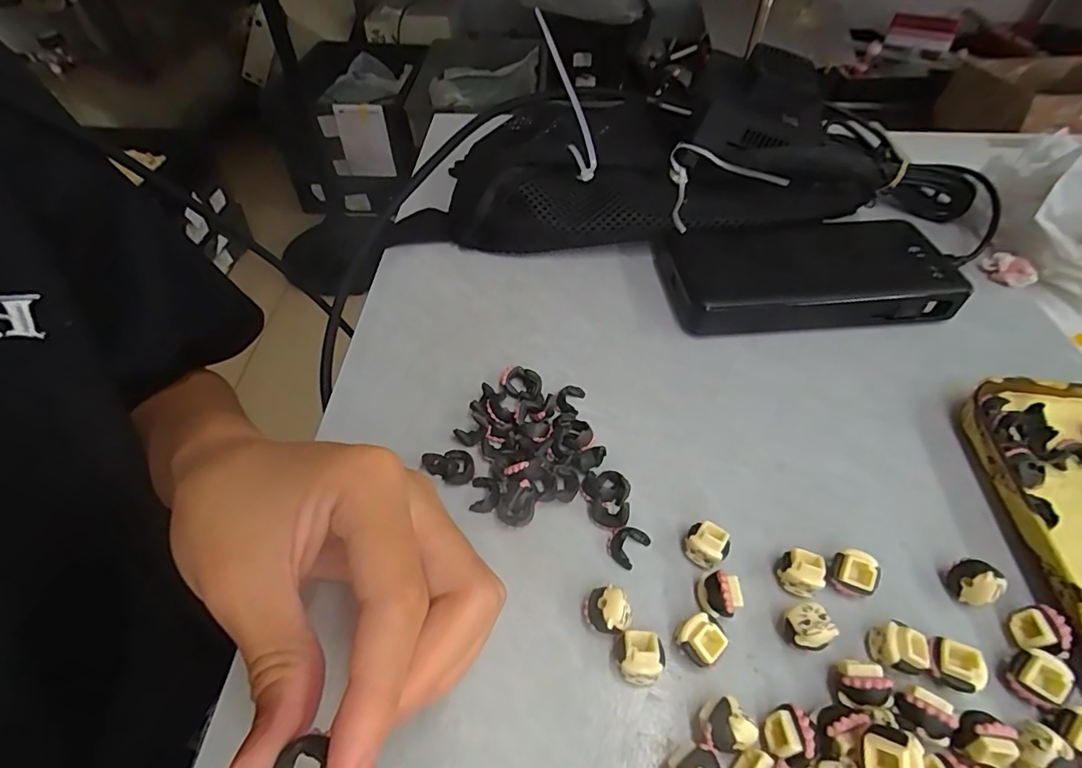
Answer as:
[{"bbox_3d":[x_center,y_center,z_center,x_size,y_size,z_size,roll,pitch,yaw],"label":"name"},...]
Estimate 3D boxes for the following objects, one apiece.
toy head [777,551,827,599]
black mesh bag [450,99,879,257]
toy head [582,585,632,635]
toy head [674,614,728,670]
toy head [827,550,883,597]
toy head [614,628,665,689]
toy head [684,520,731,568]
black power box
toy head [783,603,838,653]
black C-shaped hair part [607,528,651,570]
[{"bbox_3d":[0.100,0.072,0.198,0.013,0.014,0.015,19,52,16],"label":"toy head"},{"bbox_3d":[0.070,-0.139,0.340,0.263,0.067,0.094,-2,49,-2],"label":"black mesh bag"},{"bbox_3d":[0.024,0.084,0.189,0.016,0.014,0.014,35,58,26],"label":"toy head"},{"bbox_3d":[0.057,0.091,0.182,0.013,0.013,0.015,-29,55,-23],"label":"toy head"},{"bbox_3d":[0.119,0.073,0.198,0.015,0.014,0.013,21,53,18],"label":"toy head"},{"bbox_3d":[0.035,0.094,0.179,0.015,0.013,0.015,3,43,16],"label":"toy head"},{"bbox_3d":[0.066,0.064,0.205,0.014,0.015,0.015,0,49,0],"label":"toy head"},{"bbox_3d":[0.154,-0.066,0.306,0.158,0.027,0.075,-4,49,-3],"label":"black power box"},{"bbox_3d":[0.095,0.087,0.184,0.013,0.017,0.014,0,49,0],"label":"toy head"},{"bbox_3d":[0.035,0.065,0.210,0.013,0.006,0.015,32,56,24],"label":"black C-shaped hair part"}]

